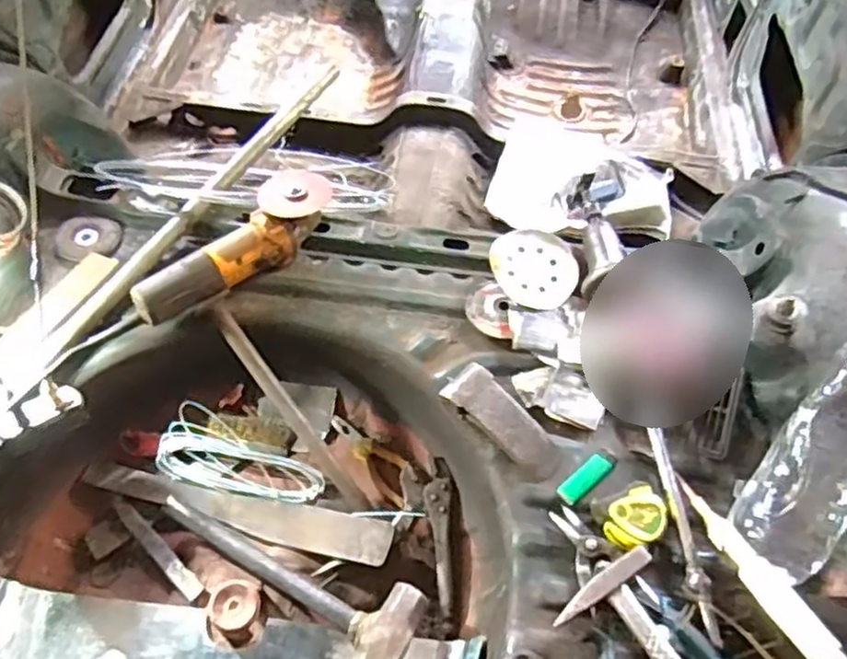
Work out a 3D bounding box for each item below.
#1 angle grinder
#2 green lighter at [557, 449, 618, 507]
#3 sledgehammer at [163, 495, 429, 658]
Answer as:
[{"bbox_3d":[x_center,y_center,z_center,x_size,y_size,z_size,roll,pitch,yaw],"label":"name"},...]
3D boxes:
[{"bbox_3d":[-0.238,-0.101,0.922,0.081,0.071,0.279,40,66,19],"label":"angle grinder"},{"bbox_3d":[0.187,0.167,0.810,0.082,0.009,0.027,-37,68,-21],"label":"green lighter"},{"bbox_3d":[-0.164,0.291,0.845,0.327,0.038,0.123,28,63,13],"label":"sledgehammer"}]

